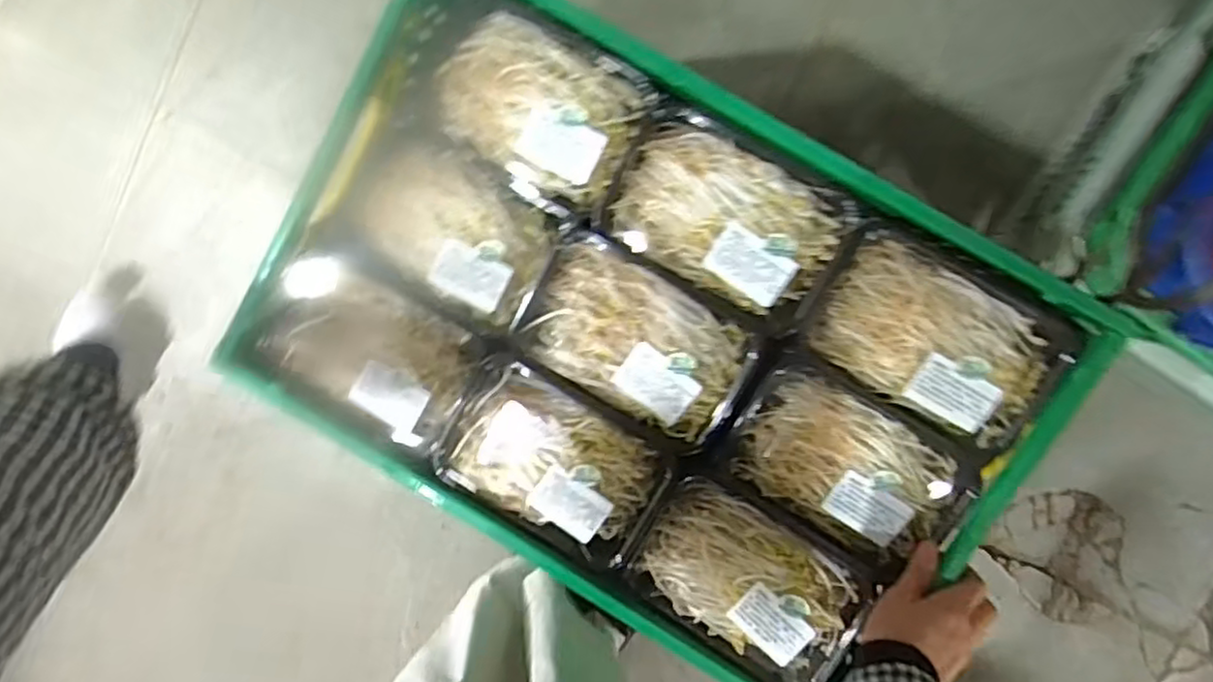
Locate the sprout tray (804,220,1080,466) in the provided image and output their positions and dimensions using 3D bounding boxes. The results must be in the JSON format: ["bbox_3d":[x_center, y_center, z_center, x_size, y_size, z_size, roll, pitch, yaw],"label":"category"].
[{"bbox_3d":[0.255,-0.003,0.542,0.183,0.037,0.124,28,98,3],"label":"sprout tray"}]

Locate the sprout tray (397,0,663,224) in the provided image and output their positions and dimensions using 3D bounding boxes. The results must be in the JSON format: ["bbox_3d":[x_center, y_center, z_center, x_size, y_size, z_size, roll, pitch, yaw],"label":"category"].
[{"bbox_3d":[-0.062,-0.191,0.557,0.178,0.036,0.127,32,98,3],"label":"sprout tray"}]

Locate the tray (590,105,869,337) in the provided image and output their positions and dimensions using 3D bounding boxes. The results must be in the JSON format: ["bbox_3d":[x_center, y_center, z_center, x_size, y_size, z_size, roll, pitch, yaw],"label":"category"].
[{"bbox_3d":[0.095,-0.099,0.555,0.179,0.042,0.127,33,98,2],"label":"tray"}]

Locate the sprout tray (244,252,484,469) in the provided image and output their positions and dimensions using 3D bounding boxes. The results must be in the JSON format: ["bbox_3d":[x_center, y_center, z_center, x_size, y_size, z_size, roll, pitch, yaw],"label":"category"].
[{"bbox_3d":[-0.198,0.011,0.584,0.176,0.031,0.121,36,98,2],"label":"sprout tray"}]

